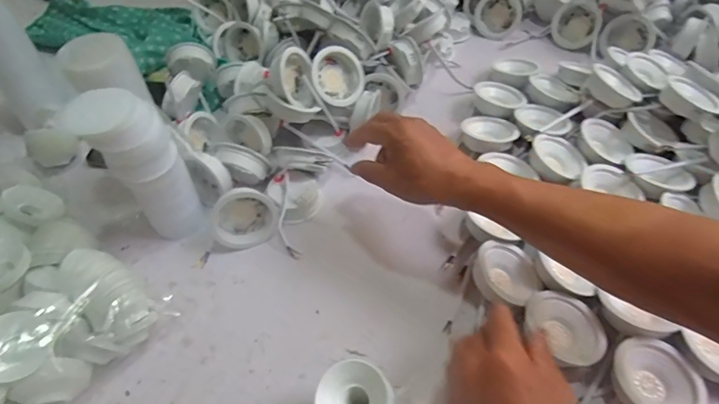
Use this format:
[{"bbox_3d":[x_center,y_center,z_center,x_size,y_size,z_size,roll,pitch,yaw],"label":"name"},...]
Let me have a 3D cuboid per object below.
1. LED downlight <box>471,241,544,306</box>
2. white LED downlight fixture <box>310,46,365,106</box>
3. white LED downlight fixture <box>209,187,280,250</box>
[{"bbox_3d":[0.148,0.072,0.444,0.068,0.038,0.071,-3,52,2],"label":"LED downlight"},{"bbox_3d":[-0.031,-0.158,0.561,0.066,0.070,0.030,-11,9,-32],"label":"white LED downlight fixture"},{"bbox_3d":[-0.128,0.017,0.493,0.071,0.064,0.027,-15,36,-8],"label":"white LED downlight fixture"}]

